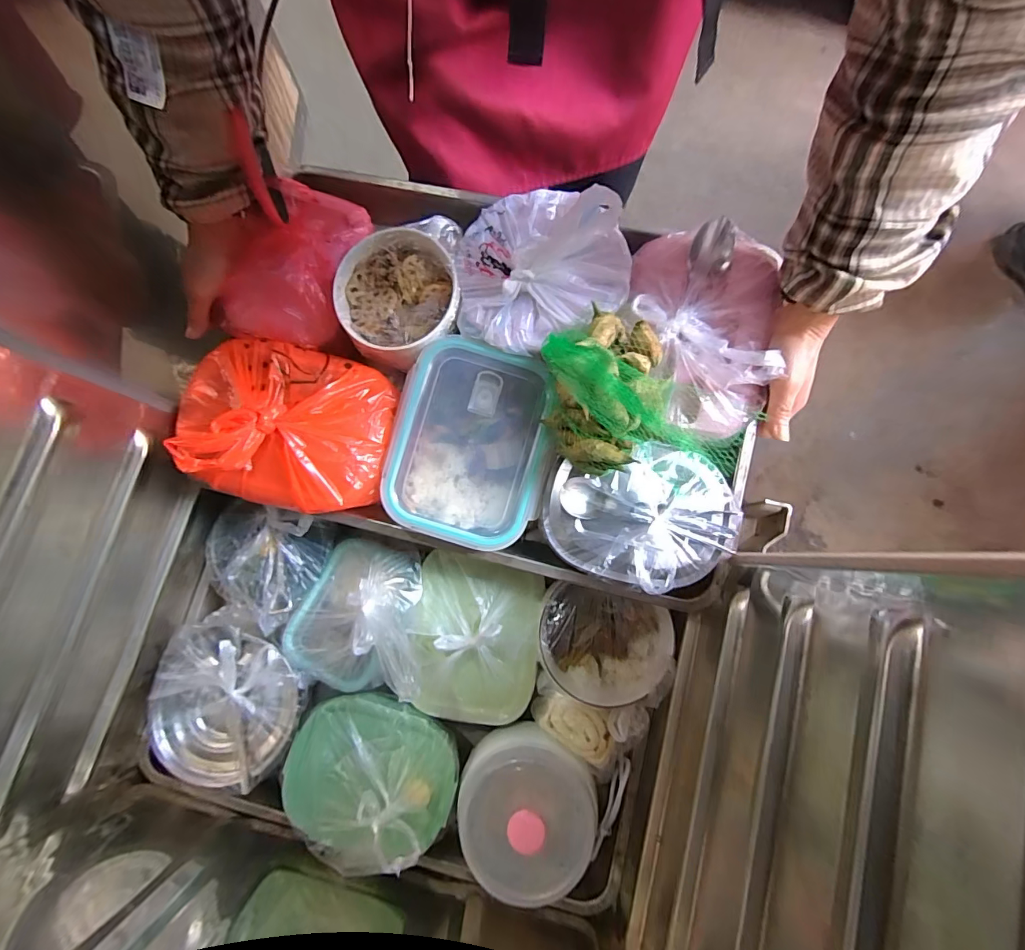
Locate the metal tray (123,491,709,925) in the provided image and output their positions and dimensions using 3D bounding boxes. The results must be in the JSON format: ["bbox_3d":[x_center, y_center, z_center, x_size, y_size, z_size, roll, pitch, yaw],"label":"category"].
[{"bbox_3d":[-0.127,0.243,0.479,0.596,0.104,0.406,15,80,3],"label":"metal tray"}]

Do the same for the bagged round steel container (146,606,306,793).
[{"bbox_3d":[-0.328,0.254,0.494,0.166,0.061,0.169,0,80,0],"label":"bagged round steel container"}]

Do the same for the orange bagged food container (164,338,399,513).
[{"bbox_3d":[-0.229,-0.055,0.417,0.207,0.057,0.157,13,80,2],"label":"orange bagged food container"}]

